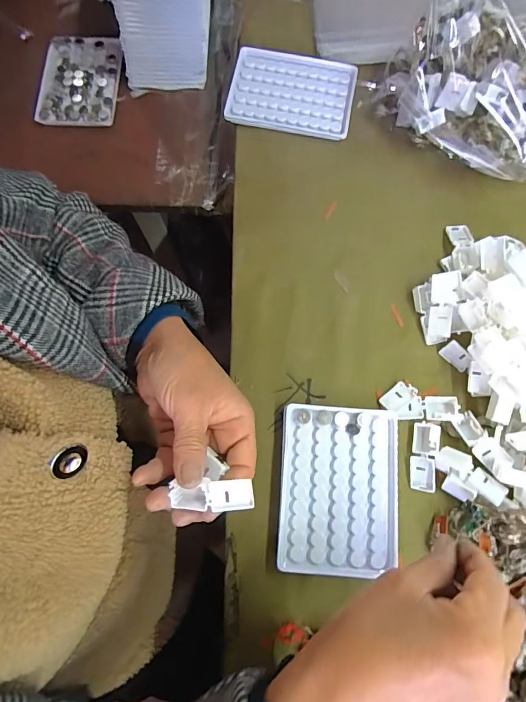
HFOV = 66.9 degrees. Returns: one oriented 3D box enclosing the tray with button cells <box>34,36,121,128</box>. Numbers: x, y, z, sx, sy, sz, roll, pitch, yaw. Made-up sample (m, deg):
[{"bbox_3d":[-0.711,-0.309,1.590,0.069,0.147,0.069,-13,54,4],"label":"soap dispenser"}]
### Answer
[{"bbox_3d":[-0.223,-0.328,0.482,0.093,0.007,0.123,1,76,1],"label":"tray with button cells"}]

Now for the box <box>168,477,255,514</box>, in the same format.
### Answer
[{"bbox_3d":[-0.033,0.094,0.258,0.052,0.016,0.019,-6,76,13],"label":"box"}]

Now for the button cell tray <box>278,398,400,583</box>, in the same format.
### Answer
[{"bbox_3d":[0.063,0.113,0.332,0.096,0.017,0.129,3,76,1],"label":"button cell tray"}]

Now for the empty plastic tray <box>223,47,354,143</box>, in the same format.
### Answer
[{"bbox_3d":[0.030,-0.274,0.423,0.129,0.015,0.089,10,77,3],"label":"empty plastic tray"}]

